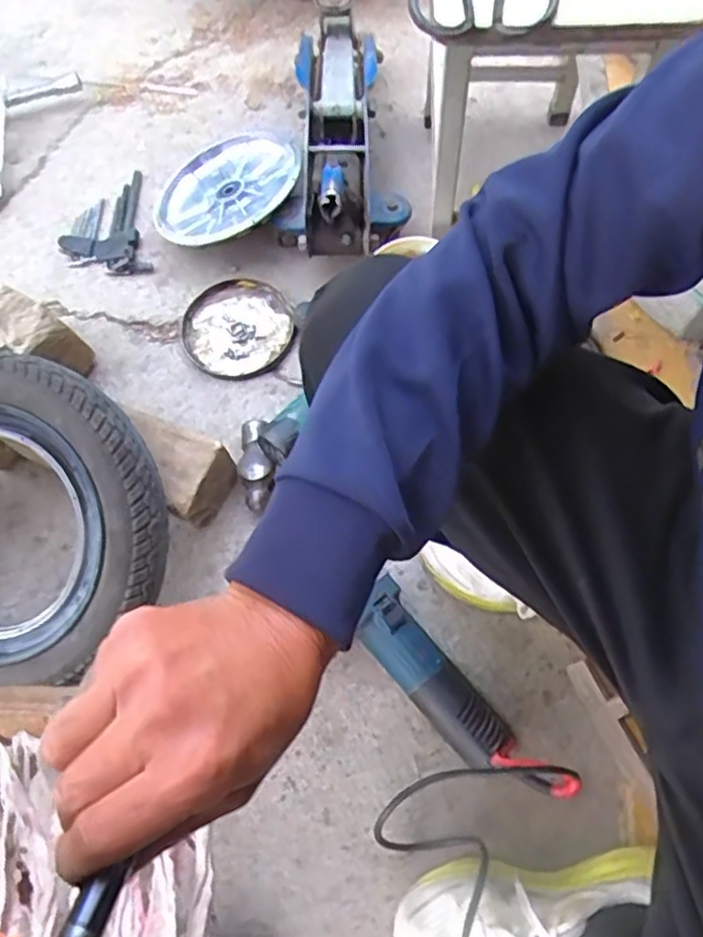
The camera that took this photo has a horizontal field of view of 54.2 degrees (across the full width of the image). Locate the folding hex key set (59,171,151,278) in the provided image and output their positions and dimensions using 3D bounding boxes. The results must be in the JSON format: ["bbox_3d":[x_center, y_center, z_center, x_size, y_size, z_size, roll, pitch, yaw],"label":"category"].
[{"bbox_3d":[-0.350,-0.345,0.965,0.117,0.037,0.174,-12,68,-2],"label":"folding hex key set"}]

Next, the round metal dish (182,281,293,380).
[{"bbox_3d":[-0.149,-0.186,0.901,0.139,0.012,0.146,-1,68,2],"label":"round metal dish"}]

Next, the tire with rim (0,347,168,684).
[{"bbox_3d":[-0.357,0.044,0.706,0.339,0.076,0.314,0,94,6],"label":"tire with rim"}]

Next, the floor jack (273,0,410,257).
[{"bbox_3d":[-0.008,-0.453,0.907,0.163,0.120,0.353,4,69,3],"label":"floor jack"}]

